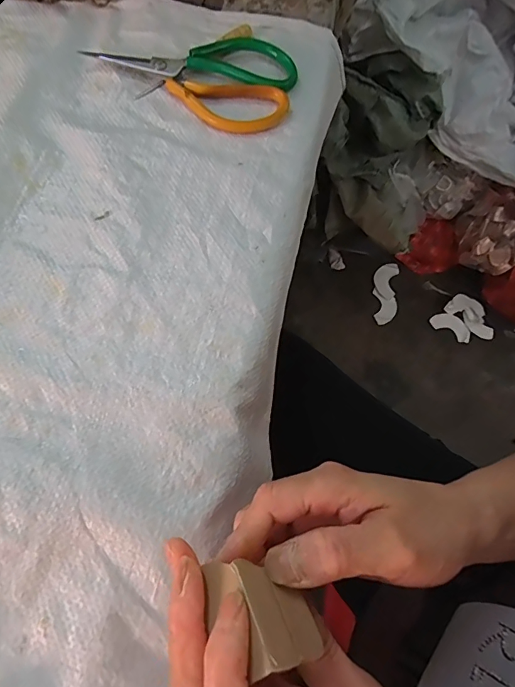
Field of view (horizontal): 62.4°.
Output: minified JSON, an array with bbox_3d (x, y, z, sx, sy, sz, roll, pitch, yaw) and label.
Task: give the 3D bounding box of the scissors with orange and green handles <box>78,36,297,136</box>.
[{"bbox_3d":[-0.055,-0.252,0.388,0.183,0.018,0.096,24,69,7],"label":"scissors with orange and green handles"}]

